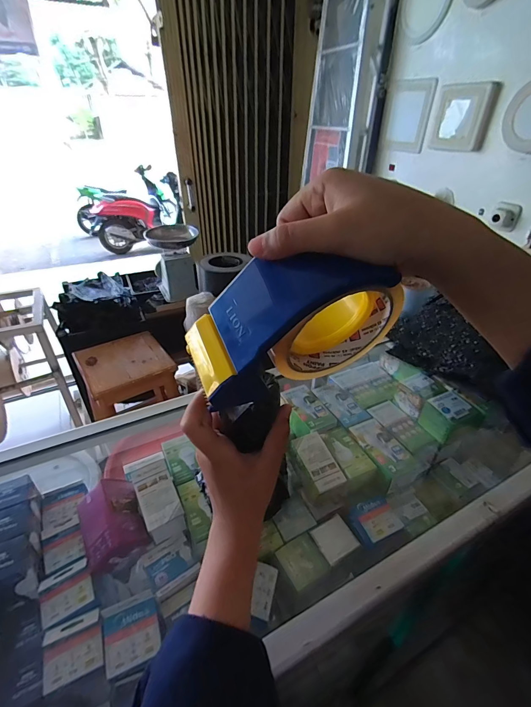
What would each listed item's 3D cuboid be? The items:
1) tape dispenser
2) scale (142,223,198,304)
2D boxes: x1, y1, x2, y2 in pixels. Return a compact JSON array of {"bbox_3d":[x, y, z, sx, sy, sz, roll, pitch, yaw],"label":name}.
[{"bbox_3d":[0.019,-0.019,0.237,0.101,0.135,0.062,23,33,-54],"label":"tape dispenser"},{"bbox_3d":[-0.462,-0.457,1.759,0.239,0.365,0.271,-10,36,-15],"label":"scale"}]

